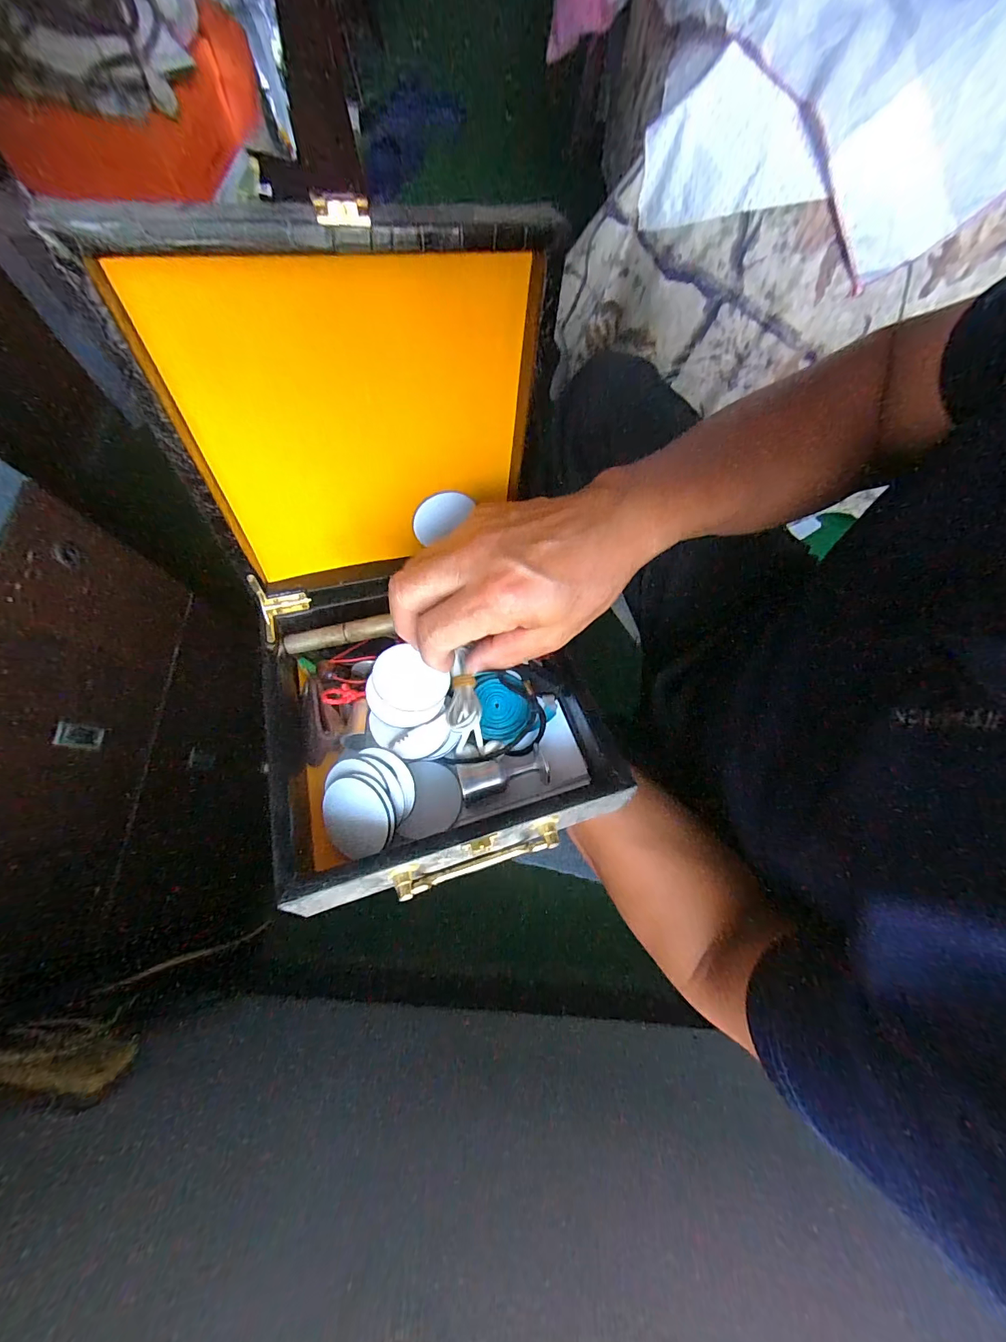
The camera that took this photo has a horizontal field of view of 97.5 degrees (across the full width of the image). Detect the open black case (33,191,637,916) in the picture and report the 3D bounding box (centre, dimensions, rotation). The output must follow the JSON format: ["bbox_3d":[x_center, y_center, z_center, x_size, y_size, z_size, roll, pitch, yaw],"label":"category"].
[{"bbox_3d":[-0.065,-0.047,0.265,0.196,0.151,0.289,-10,105,-2],"label":"open black case"}]

